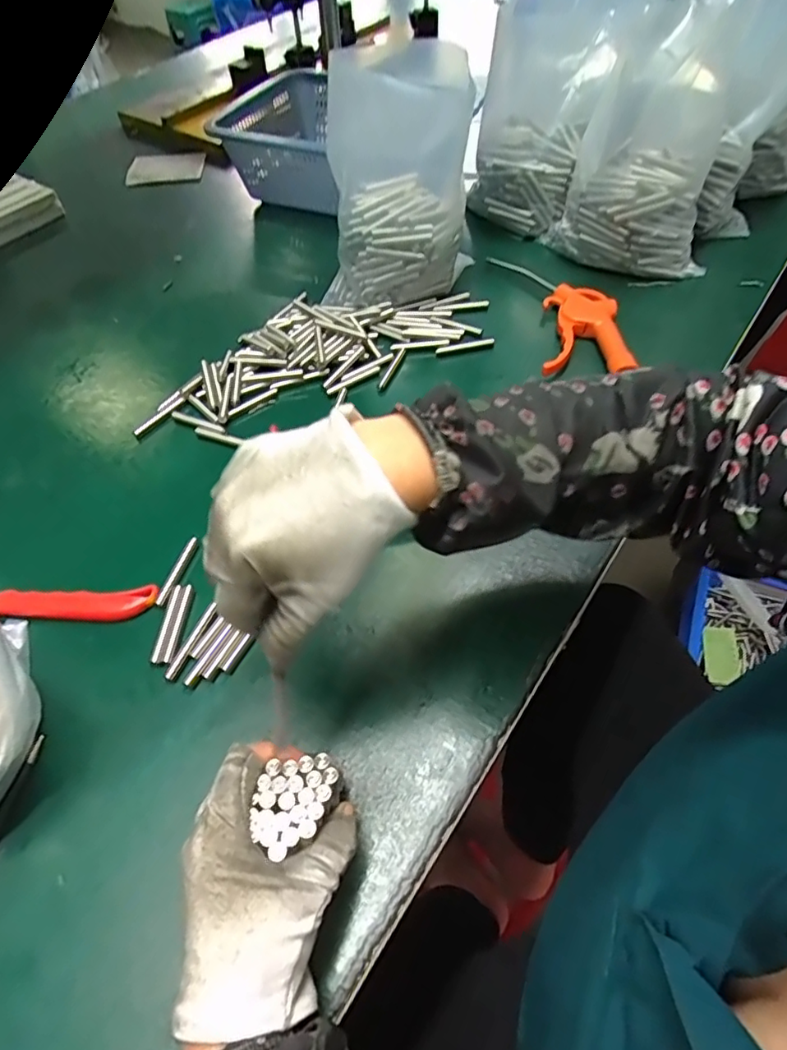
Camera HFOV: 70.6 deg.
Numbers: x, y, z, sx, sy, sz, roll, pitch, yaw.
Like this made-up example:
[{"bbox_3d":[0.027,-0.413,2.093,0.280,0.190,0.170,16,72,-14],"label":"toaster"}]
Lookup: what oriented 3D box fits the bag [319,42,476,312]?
[{"bbox_3d":[0.000,-0.315,0.532,0.144,0.202,0.086,-1,54,4],"label":"bag"}]

